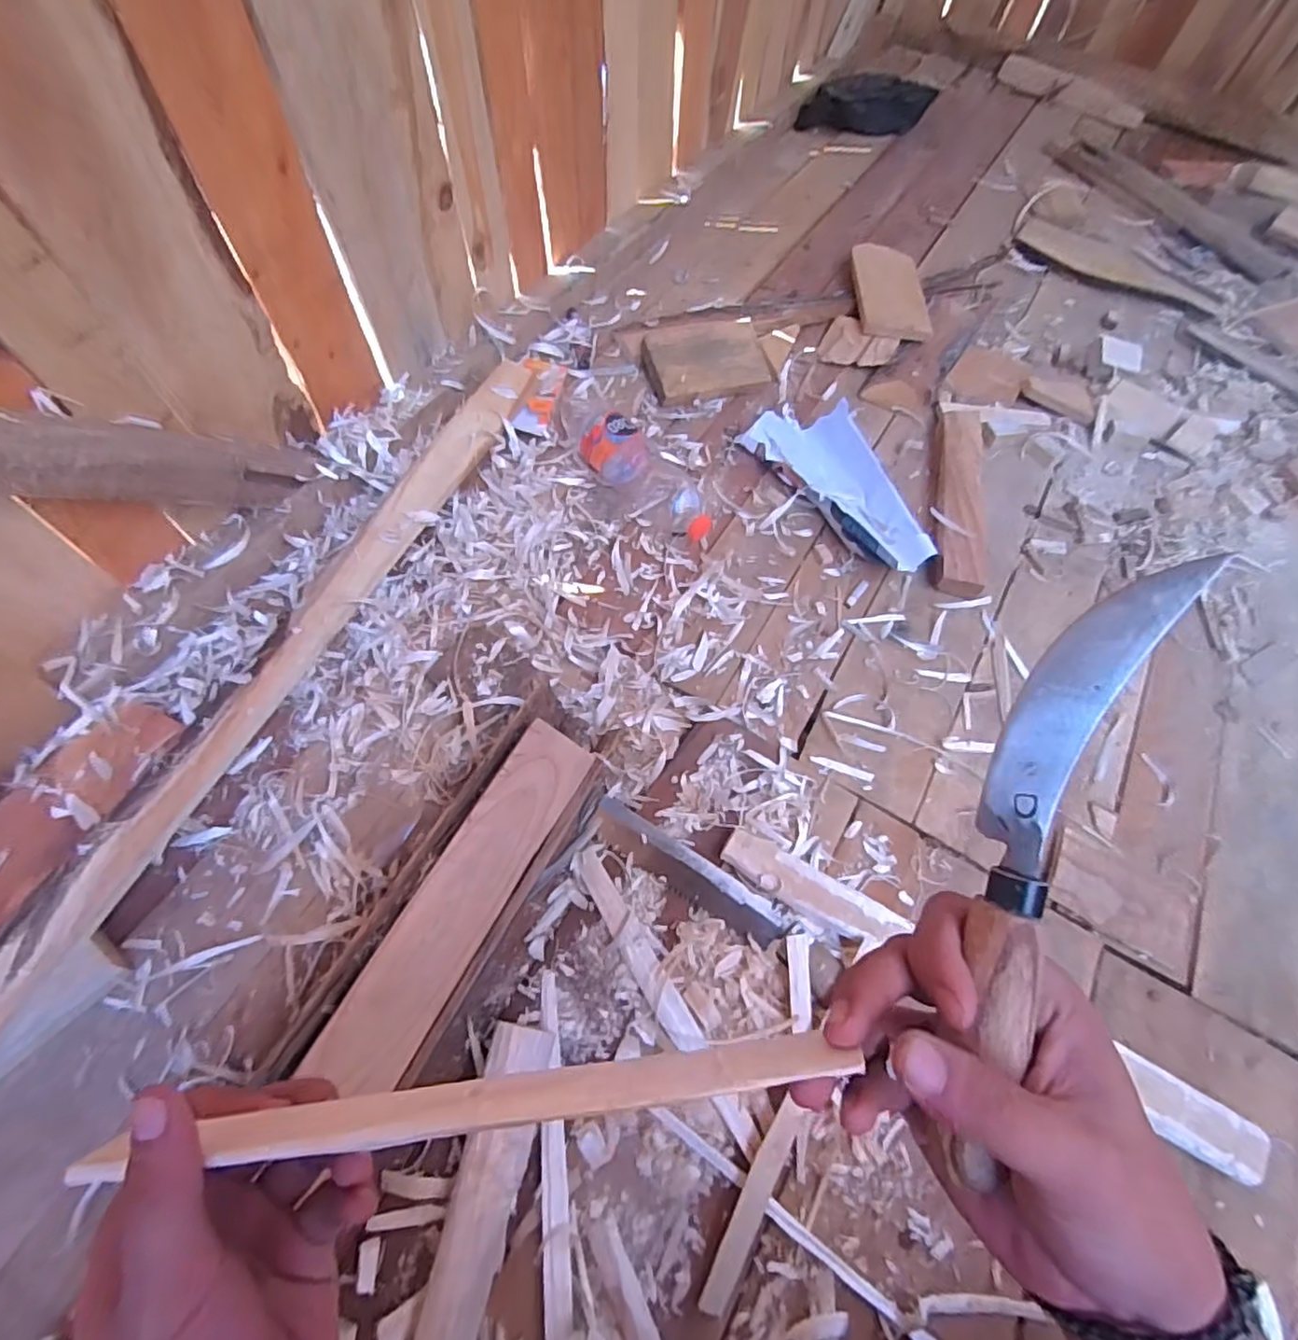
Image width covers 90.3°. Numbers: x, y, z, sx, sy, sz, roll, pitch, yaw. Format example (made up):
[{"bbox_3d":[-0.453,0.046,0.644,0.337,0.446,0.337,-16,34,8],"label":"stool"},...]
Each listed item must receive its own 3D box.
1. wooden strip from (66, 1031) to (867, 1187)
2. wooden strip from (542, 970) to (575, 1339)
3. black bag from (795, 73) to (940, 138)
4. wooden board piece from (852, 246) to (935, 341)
[{"bbox_3d":[-0.057,0.137,0.202,0.235,0.022,0.004,-9,98,1],"label":"wooden strip"},{"bbox_3d":[-0.063,0.348,0.438,0.017,0.017,0.257,-3,64,-6],"label":"wooden strip"},{"bbox_3d":[0.413,-1.048,1.190,0.264,0.068,0.080,-9,64,-8],"label":"black bag"},{"bbox_3d":[0.355,-0.552,0.942,0.104,0.019,0.191,4,66,-6],"label":"wooden board piece"}]

